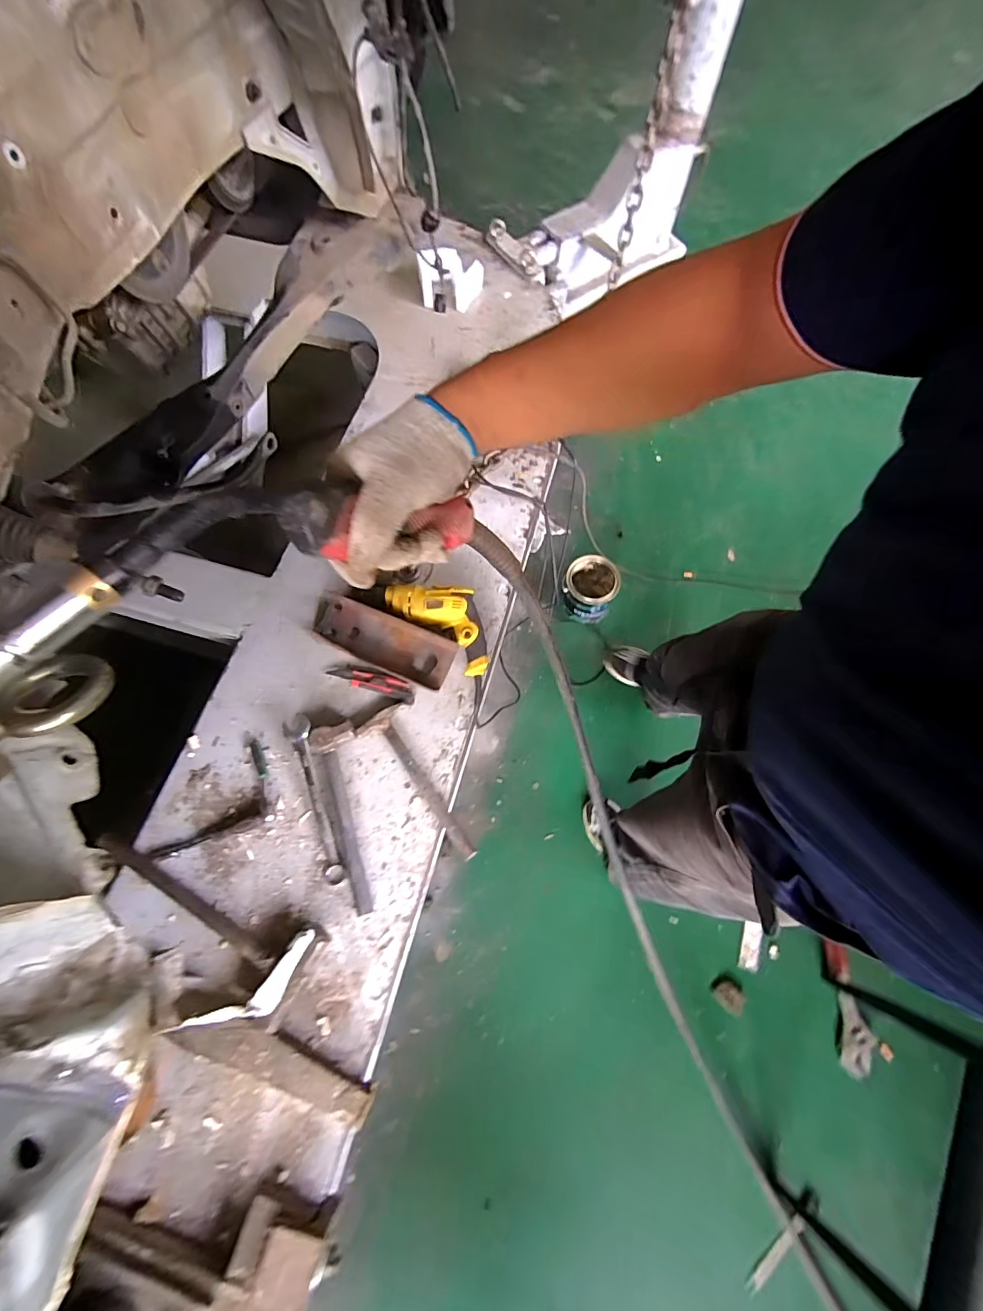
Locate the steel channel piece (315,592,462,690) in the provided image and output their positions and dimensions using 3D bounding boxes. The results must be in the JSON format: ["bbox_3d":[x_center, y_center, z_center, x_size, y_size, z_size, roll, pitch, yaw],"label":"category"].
[{"bbox_3d":[-0.212,-0.034,0.907,0.282,0.037,0.098,23,71,10],"label":"steel channel piece"}]

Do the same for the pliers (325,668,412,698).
[{"bbox_3d":[-0.230,0.049,0.888,0.164,0.011,0.037,13,70,6],"label":"pliers"}]

